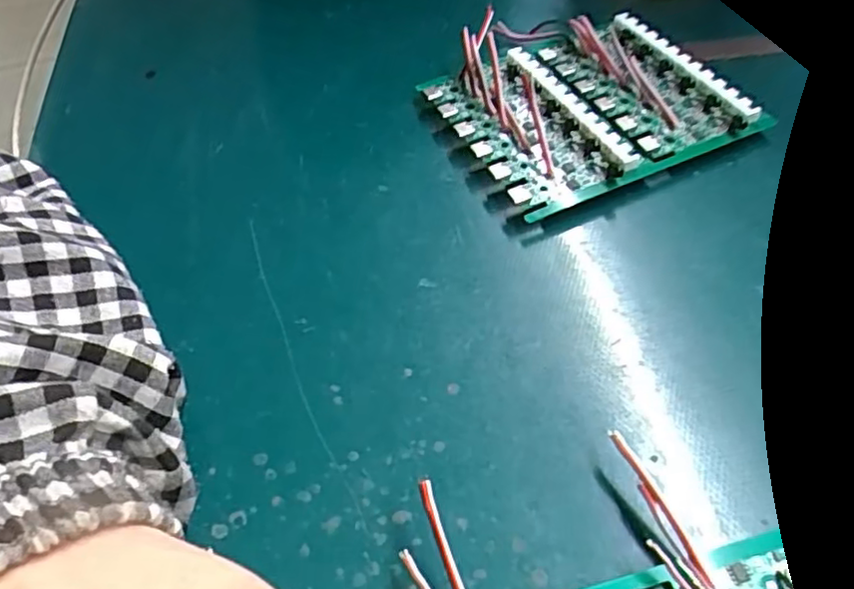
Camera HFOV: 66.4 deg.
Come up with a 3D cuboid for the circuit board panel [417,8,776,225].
[{"bbox_3d":[0.066,-0.092,0.296,0.112,0.025,0.114,-24,53,-12],"label":"circuit board panel"}]

